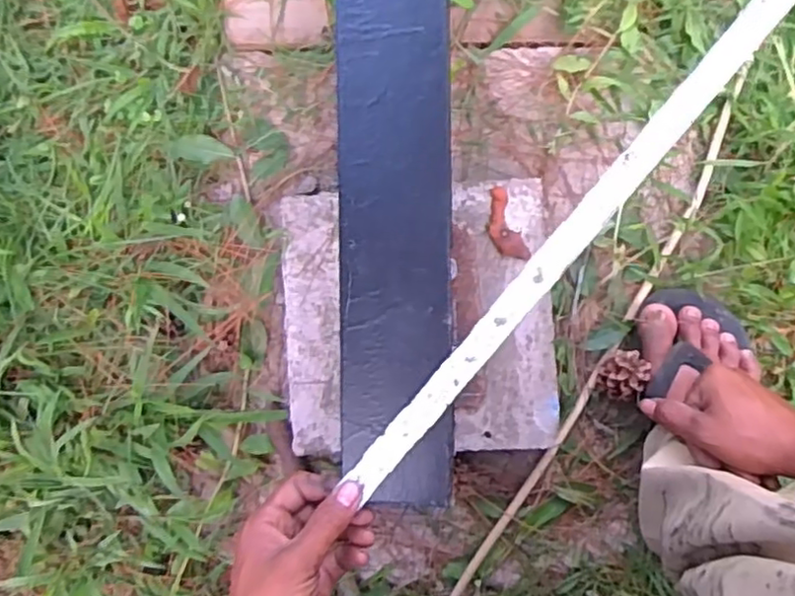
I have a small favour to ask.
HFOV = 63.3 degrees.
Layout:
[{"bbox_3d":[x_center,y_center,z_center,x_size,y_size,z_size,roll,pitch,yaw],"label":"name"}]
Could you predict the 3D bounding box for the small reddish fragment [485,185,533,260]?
[{"bbox_3d":[0.096,-0.066,0.589,0.028,0.005,0.071,-20,89,5],"label":"small reddish fragment"}]

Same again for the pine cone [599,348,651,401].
[{"bbox_3d":[0.213,0.073,0.608,0.043,0.040,0.040,0,91,5],"label":"pine cone"}]

